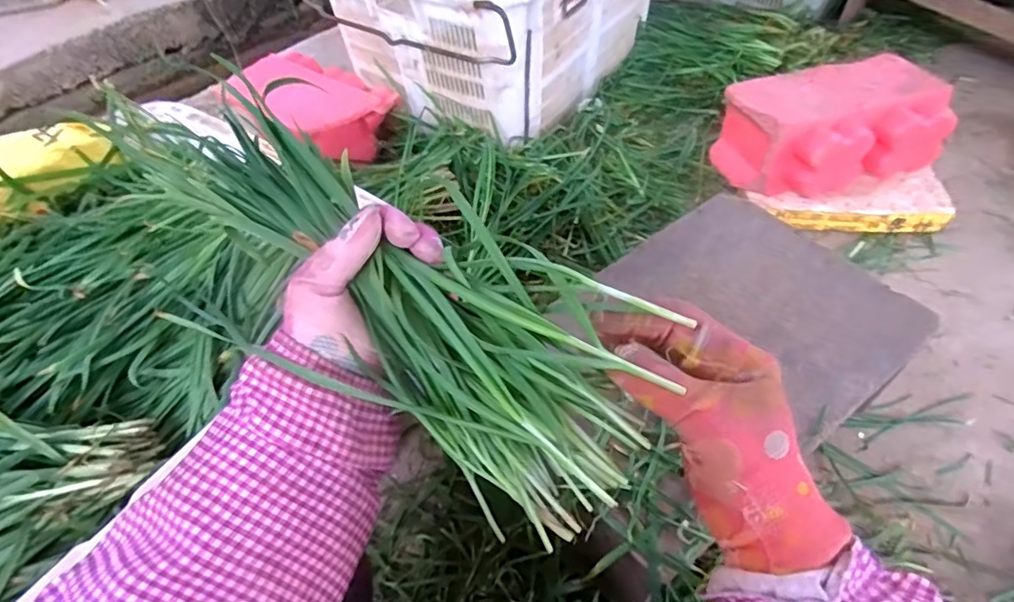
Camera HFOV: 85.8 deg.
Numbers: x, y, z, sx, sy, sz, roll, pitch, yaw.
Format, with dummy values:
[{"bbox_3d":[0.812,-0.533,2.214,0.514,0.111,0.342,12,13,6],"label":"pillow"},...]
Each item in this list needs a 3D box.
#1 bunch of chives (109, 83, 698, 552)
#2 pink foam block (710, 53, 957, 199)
[{"bbox_3d":[-0.064,-0.009,0.312,0.320,0.082,0.104,37,66,11],"label":"bunch of chives"},{"bbox_3d":[0.553,-0.293,0.942,0.320,0.138,0.192,-13,54,-7],"label":"pink foam block"}]

